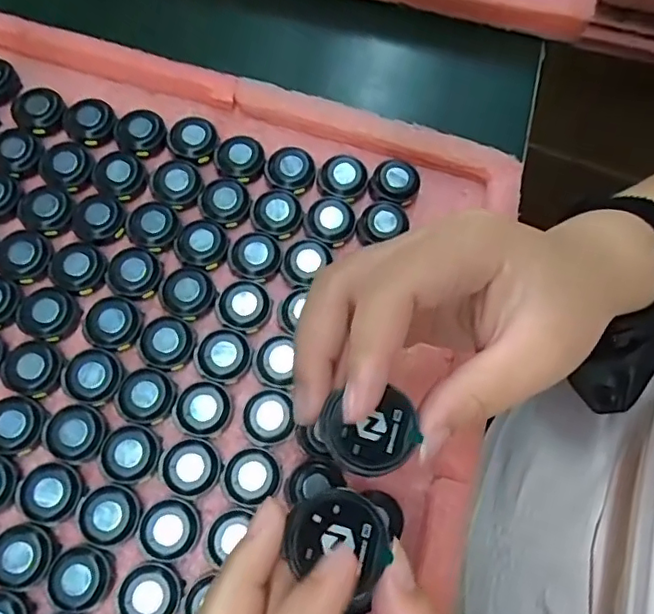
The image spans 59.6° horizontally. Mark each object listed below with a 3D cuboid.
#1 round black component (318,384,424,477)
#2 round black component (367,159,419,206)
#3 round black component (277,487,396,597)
[{"bbox_3d":[0.014,0.040,0.181,0.031,0.004,0.026,-11,71,-5],"label":"round black component"},{"bbox_3d":[0.041,-0.075,0.352,0.029,0.015,0.029,0,71,-1],"label":"round black component"},{"bbox_3d":[0.004,0.066,0.165,0.028,0.004,0.025,20,72,6],"label":"round black component"}]

